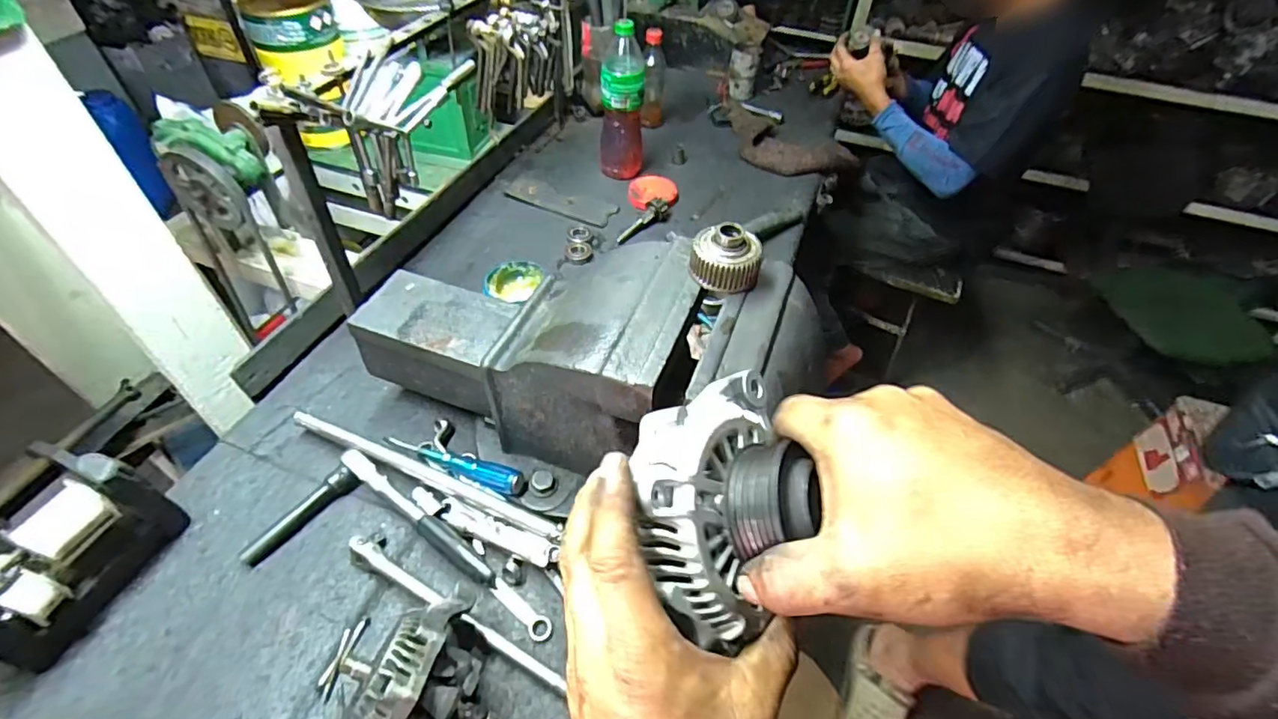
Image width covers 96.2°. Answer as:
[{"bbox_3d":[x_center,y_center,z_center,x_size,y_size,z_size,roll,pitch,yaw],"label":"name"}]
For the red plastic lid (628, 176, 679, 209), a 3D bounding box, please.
[{"bbox_3d":[0.027,-0.301,1.038,0.087,0.023,0.090,-2,49,-6],"label":"red plastic lid"}]

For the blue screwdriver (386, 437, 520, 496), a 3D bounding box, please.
[{"bbox_3d":[-0.215,0.120,0.667,0.198,0.023,0.024,11,47,25],"label":"blue screwdriver"}]

